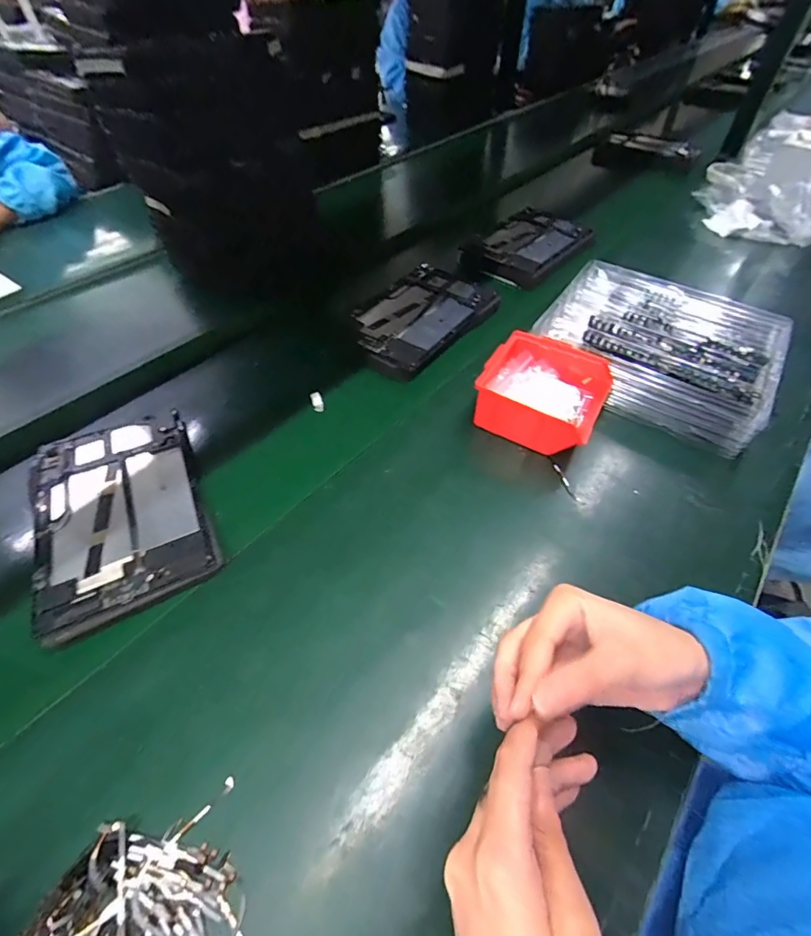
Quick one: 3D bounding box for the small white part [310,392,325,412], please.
[{"bbox_3d":[-0.116,-0.087,0.577,0.014,0.009,0.030,-17,53,-13],"label":"small white part"}]

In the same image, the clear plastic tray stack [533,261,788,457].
[{"bbox_3d":[0.334,-0.166,0.588,0.273,0.059,0.236,29,59,19],"label":"clear plastic tray stack"}]

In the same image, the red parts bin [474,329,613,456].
[{"bbox_3d":[0.164,-0.090,0.529,0.139,0.060,0.131,26,56,18],"label":"red parts bin"}]

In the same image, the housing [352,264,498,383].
[{"bbox_3d":[0.020,-0.232,0.667,0.161,0.021,0.252,33,58,24],"label":"housing"}]

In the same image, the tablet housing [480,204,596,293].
[{"bbox_3d":[0.231,-0.421,0.820,0.159,0.021,0.247,37,60,26],"label":"tablet housing"}]

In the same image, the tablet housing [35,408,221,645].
[{"bbox_3d":[-0.300,0.040,0.461,0.162,0.010,0.252,-25,54,-18],"label":"tablet housing"}]

